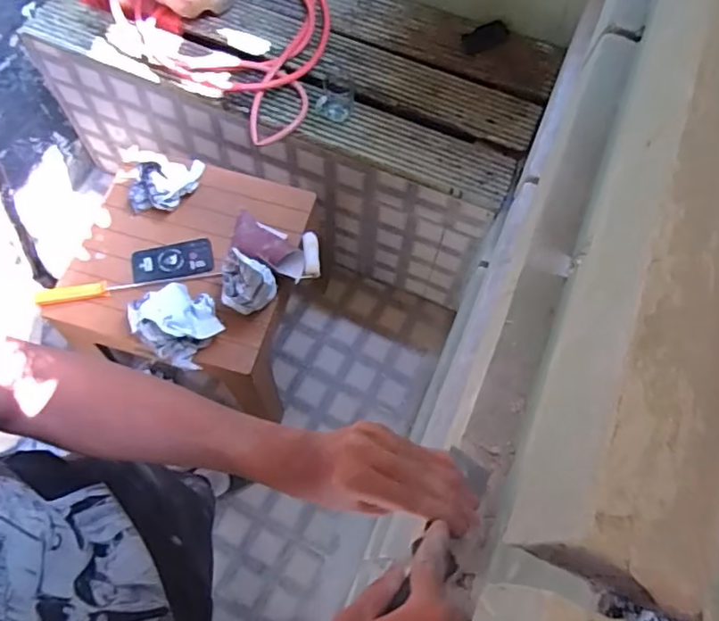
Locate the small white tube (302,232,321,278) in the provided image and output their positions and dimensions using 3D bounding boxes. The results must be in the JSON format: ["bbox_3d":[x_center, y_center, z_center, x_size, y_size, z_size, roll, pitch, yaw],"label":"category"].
[{"bbox_3d":[-0.104,-0.123,1.230,0.034,0.030,0.105,-4,66,-5],"label":"small white tube"}]

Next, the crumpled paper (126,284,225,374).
[{"bbox_3d":[-0.348,0.020,1.104,0.138,0.091,0.145,29,68,10],"label":"crumpled paper"}]

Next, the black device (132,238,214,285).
[{"bbox_3d":[-0.396,-0.107,1.207,0.163,0.014,0.087,-10,67,-7],"label":"black device"}]

